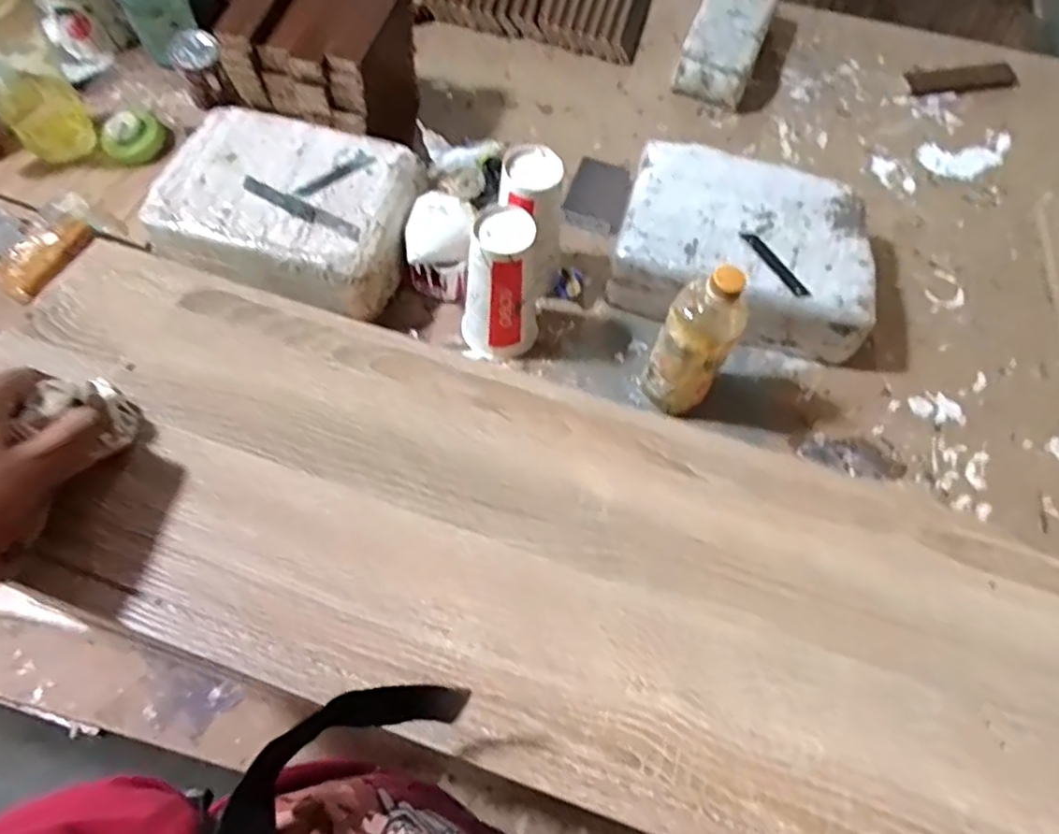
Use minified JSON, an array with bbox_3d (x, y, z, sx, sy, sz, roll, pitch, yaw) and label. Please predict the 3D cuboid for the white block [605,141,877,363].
[{"bbox_3d":[0.250,-0.197,0.792,0.294,0.083,0.209,18,62,5],"label":"white block"}]

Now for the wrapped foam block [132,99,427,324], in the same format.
[{"bbox_3d":[-0.272,-0.233,0.787,0.277,0.084,0.210,15,62,3],"label":"wrapped foam block"}]

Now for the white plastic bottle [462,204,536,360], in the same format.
[{"bbox_3d":[-0.030,-0.138,0.723,0.079,0.162,0.076,-2,62,-6],"label":"white plastic bottle"}]

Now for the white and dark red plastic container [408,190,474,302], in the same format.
[{"bbox_3d":[-0.099,-0.197,0.786,0.079,0.084,0.092,3,62,-3],"label":"white and dark red plastic container"}]

